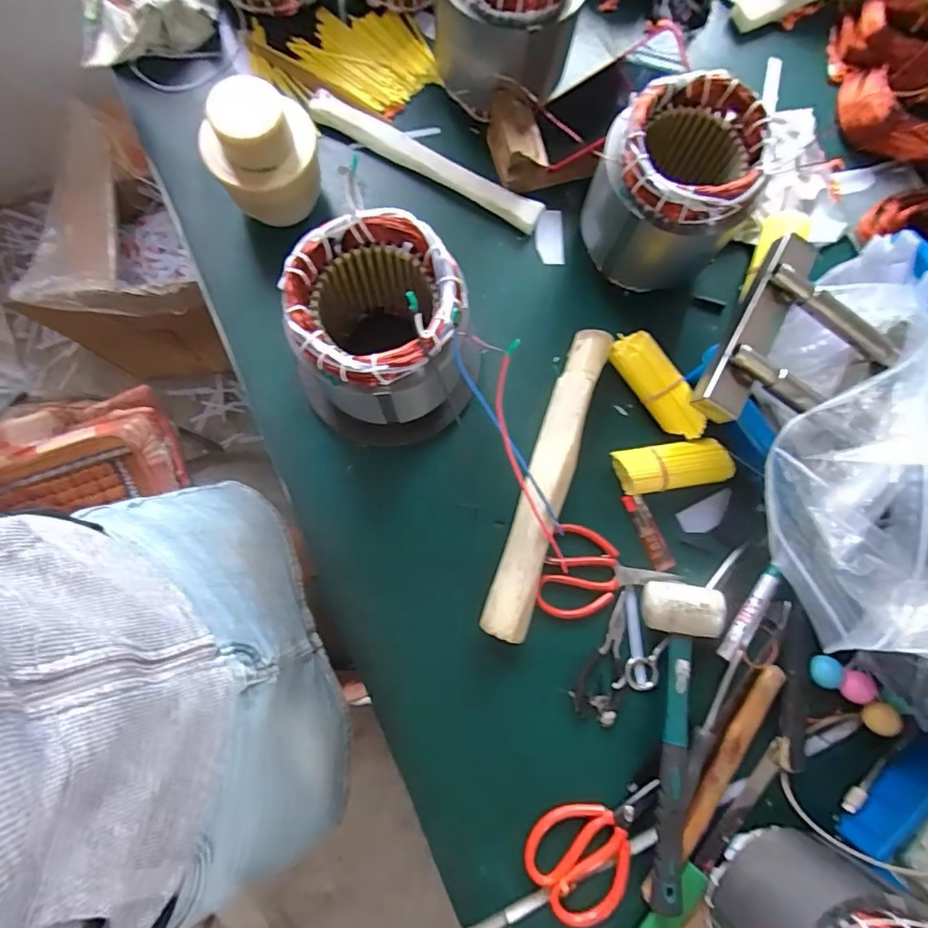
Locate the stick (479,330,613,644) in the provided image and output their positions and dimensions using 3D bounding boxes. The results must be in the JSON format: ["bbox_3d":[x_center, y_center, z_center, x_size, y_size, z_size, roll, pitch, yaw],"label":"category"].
[{"bbox_3d":[0.088,0.015,0.557,0.047,0.043,0.337,19,80,2],"label":"stick"}]

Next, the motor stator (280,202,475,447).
[{"bbox_3d":[-0.074,-0.105,0.506,0.158,0.181,0.160,0,80,-1],"label":"motor stator"}]

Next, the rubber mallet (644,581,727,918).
[{"bbox_3d":[0.210,0.261,0.510,0.068,0.046,0.282,3,80,-1],"label":"rubber mallet"}]

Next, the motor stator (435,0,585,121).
[{"bbox_3d":[0.048,-0.493,0.571,0.140,0.151,0.150,1,80,-3],"label":"motor stator"}]

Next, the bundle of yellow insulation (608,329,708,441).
[{"bbox_3d":[0.211,-0.085,0.584,0.056,0.041,0.136,-33,82,-7],"label":"bundle of yellow insulation"}]

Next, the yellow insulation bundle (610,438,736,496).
[{"bbox_3d":[0.224,0.003,0.569,0.118,0.037,0.048,-6,80,-3],"label":"yellow insulation bundle"}]

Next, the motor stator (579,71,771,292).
[{"bbox_3d":[0.207,-0.275,0.555,0.134,0.166,0.135,-2,80,-2],"label":"motor stator"}]

